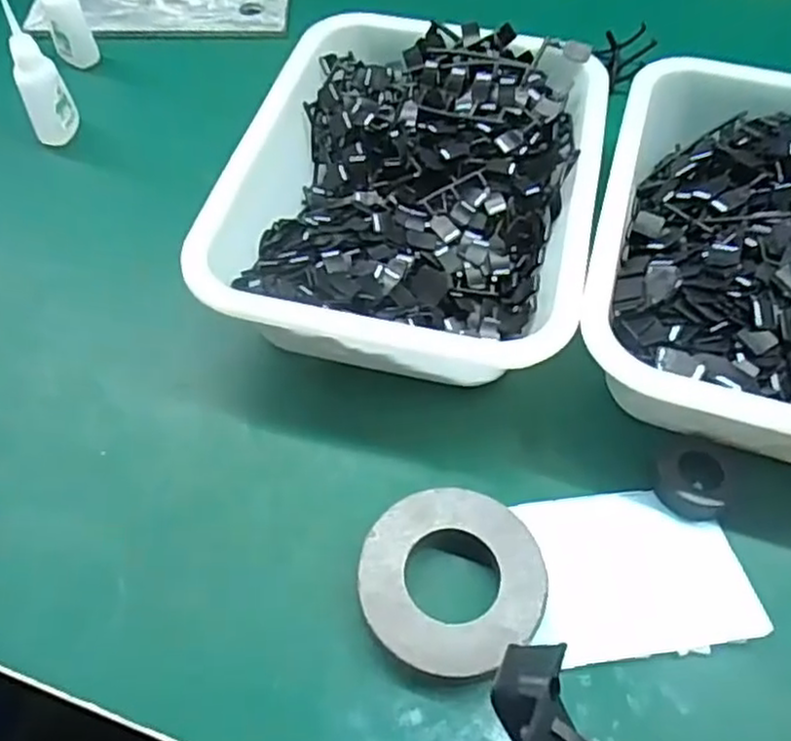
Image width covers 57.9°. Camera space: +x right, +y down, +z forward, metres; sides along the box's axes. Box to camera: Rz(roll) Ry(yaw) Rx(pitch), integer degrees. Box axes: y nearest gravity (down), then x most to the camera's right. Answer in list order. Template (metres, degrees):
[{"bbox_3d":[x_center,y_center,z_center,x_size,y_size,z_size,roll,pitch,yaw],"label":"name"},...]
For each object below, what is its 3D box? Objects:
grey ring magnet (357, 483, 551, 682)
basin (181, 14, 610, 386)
[{"bbox_3d":[0.024,0.088,0.300,0.074,0.017,0.076,0,55,0],"label":"grey ring magnet"},{"bbox_3d":[0.013,-0.098,0.399,0.185,0.062,0.241,11,56,8],"label":"basin"}]

